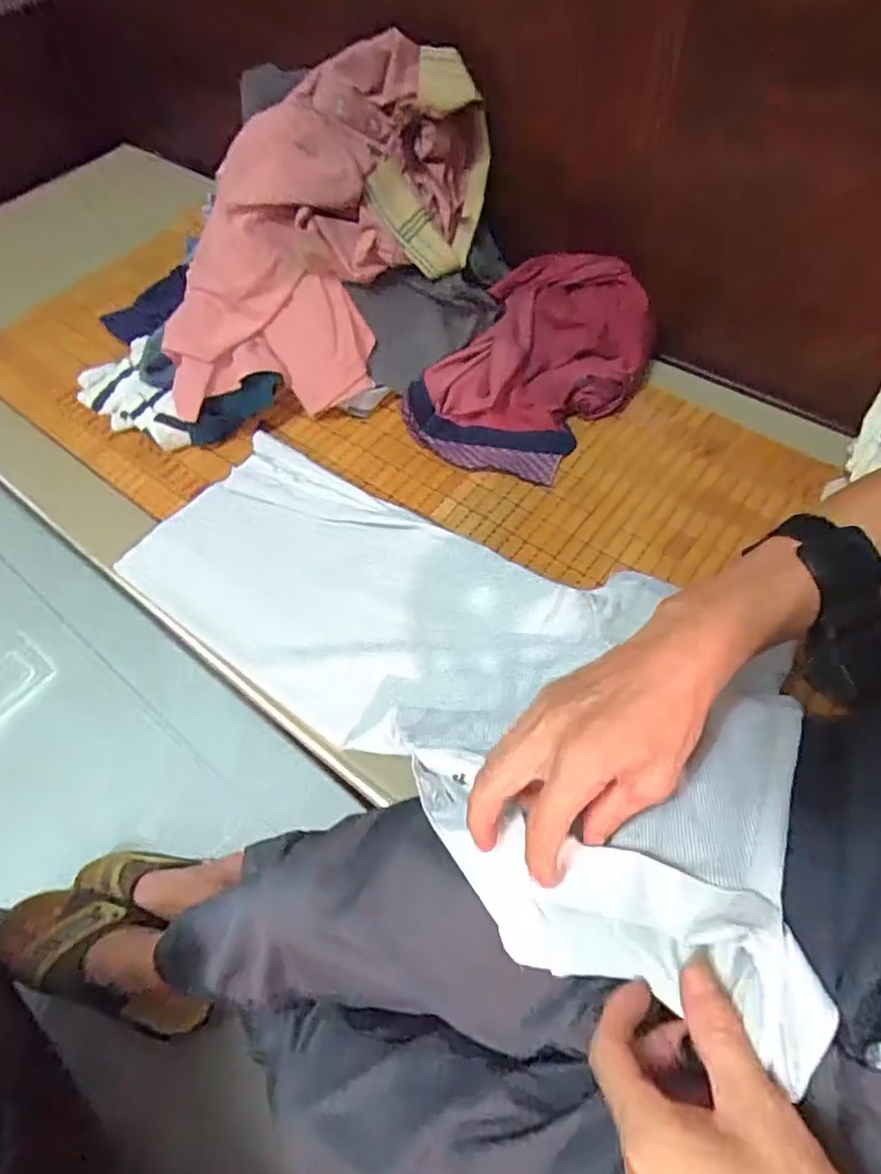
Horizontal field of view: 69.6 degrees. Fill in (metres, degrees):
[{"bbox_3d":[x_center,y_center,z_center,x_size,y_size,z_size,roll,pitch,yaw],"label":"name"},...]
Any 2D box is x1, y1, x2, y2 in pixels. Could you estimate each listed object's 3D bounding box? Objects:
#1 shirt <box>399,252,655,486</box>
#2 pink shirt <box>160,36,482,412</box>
[{"bbox_3d":[0.107,-0.252,0.710,0.196,0.088,0.280,32,66,20],"label":"shirt"},{"bbox_3d":[-0.127,-0.366,0.684,0.200,0.178,0.445,36,86,23],"label":"pink shirt"}]

